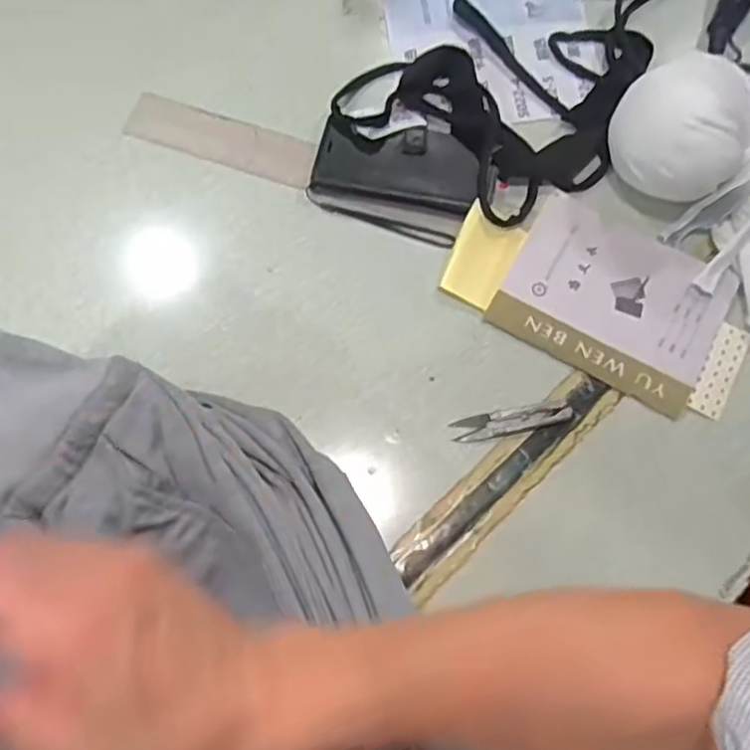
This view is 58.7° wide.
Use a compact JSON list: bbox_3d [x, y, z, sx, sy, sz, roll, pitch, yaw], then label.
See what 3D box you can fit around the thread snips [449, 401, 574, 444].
[{"bbox_3d":[0.116,0.038,0.562,0.098,0.011,0.021,-10,72,-5],"label":"thread snips"}]

